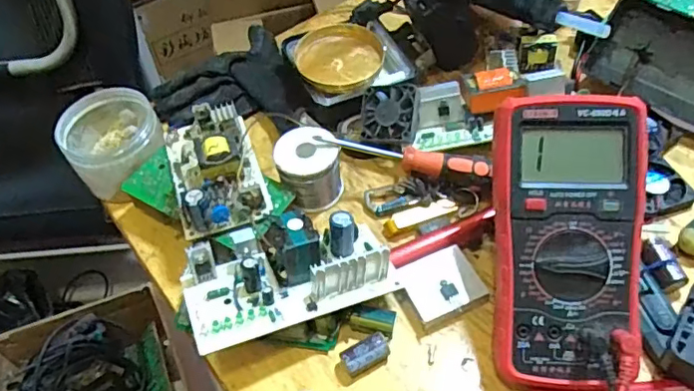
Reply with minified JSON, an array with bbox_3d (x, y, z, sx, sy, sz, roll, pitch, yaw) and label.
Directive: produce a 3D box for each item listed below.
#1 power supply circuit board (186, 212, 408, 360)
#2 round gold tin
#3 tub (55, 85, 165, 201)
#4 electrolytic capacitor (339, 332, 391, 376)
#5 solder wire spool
[{"bbox_3d":[-0.043,0.051,0.407,0.147,0.045,0.079,-20,53,-10],"label":"power supply circuit board"},{"bbox_3d":[-0.006,-0.135,0.552,0.082,0.015,0.082,-3,51,3],"label":"round gold tin"},{"bbox_3d":[-0.212,-0.052,0.519,0.082,0.054,0.087,-3,51,3],"label":"tub"},{"bbox_3d":[0.013,0.111,0.401,0.034,0.015,0.016,-26,54,-15],"label":"electrolytic capacitor"},{"bbox_3d":[-0.032,-0.022,0.483,0.051,0.057,0.045,-16,52,-8],"label":"solder wire spool"}]

